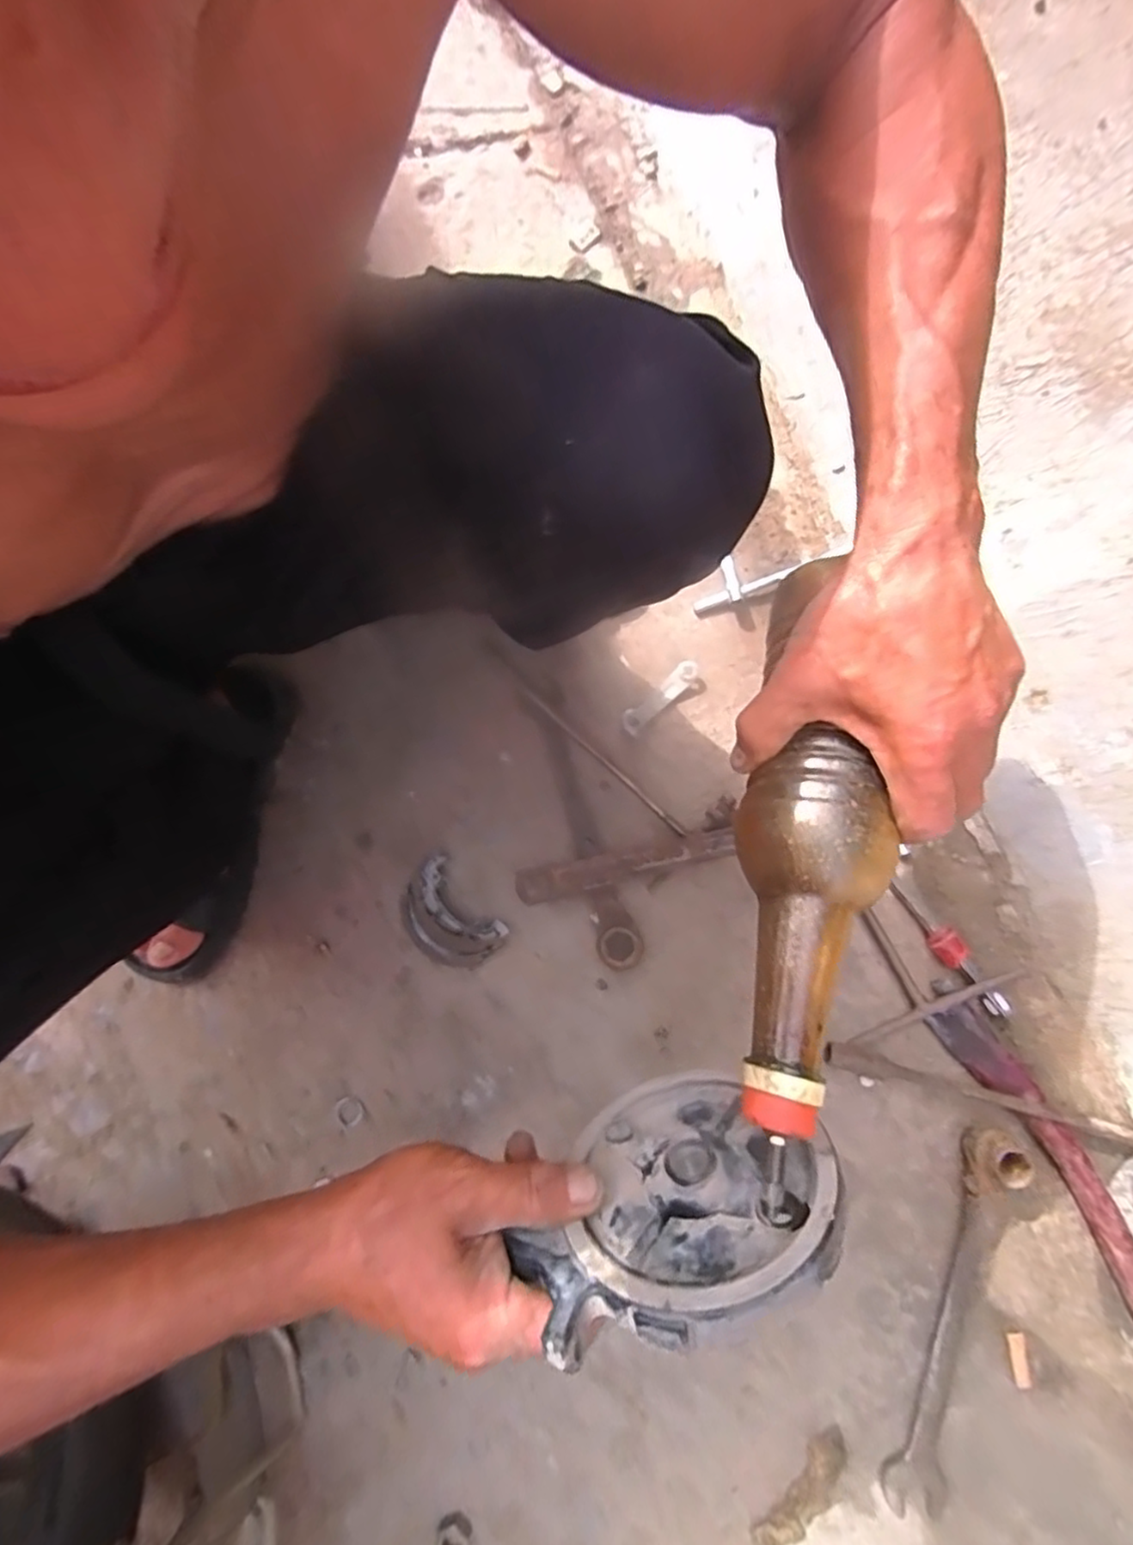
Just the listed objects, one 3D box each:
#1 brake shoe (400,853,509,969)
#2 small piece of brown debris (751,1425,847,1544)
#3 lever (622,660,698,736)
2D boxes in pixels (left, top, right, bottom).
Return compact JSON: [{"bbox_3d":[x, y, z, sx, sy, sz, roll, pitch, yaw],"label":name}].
[{"bbox_3d":[-0.106,0.129,0.572,0.067,0.045,0.097,-43,79,-9],"label":"brake shoe"},{"bbox_3d":[0.175,0.533,0.484,0.033,0.004,0.096,40,80,10],"label":"small piece of brown debris"},{"bbox_3d":[0.089,-0.074,0.637,0.023,0.015,0.095,43,80,10],"label":"lever"}]

